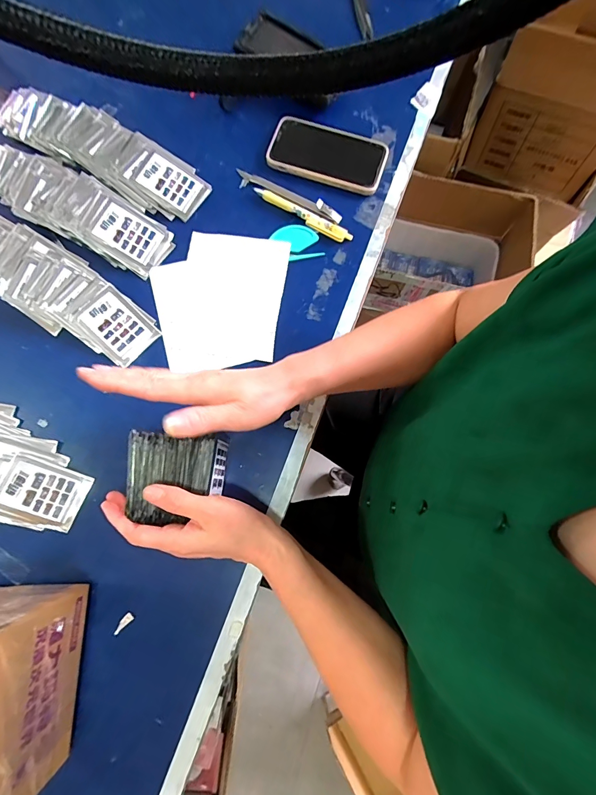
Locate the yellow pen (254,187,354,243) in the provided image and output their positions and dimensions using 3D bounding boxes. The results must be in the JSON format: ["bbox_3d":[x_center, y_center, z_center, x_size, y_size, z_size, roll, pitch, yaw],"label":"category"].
[{"bbox_3d":[0.005,-0.233,0.465,0.138,0.009,0.019,29,78,6],"label":"yellow pen"}]

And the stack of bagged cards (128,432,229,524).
[{"bbox_3d":[-0.121,0.079,0.366,0.085,0.047,0.080,3,77,0],"label":"stack of bagged cards"}]

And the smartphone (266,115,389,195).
[{"bbox_3d":[0.038,-0.319,0.480,0.151,0.012,0.078,18,77,3],"label":"smartphone"}]

